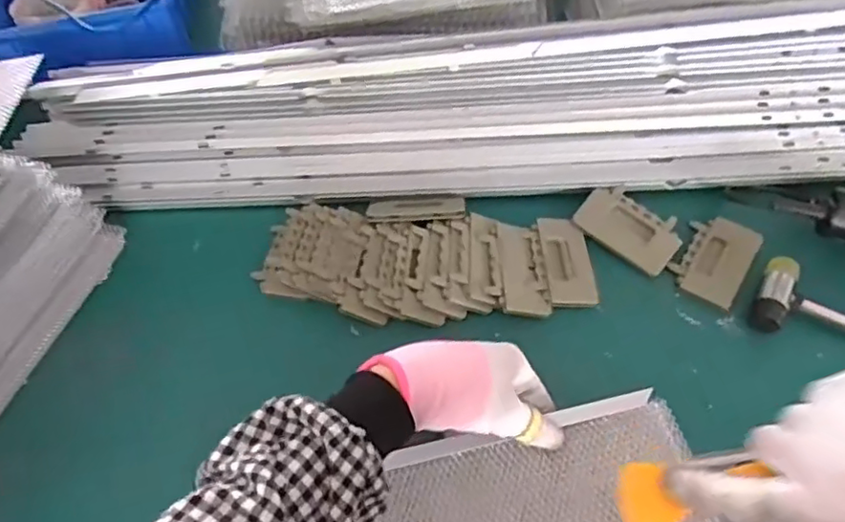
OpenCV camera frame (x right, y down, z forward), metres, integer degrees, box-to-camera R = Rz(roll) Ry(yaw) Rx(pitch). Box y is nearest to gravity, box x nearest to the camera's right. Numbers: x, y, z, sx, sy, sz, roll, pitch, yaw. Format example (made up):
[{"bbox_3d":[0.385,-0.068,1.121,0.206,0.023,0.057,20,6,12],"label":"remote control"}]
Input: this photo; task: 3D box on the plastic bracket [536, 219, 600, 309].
[{"bbox_3d":[0.125,0.000,0.533,0.038,0.012,0.083,-5,56,0],"label":"plastic bracket"}]

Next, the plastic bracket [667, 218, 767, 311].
[{"bbox_3d":[0.252,-0.005,0.531,0.057,0.006,0.088,30,63,22],"label":"plastic bracket"}]

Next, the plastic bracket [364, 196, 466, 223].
[{"bbox_3d":[-0.005,-0.047,0.556,0.087,0.010,0.031,-5,56,1],"label":"plastic bracket"}]

